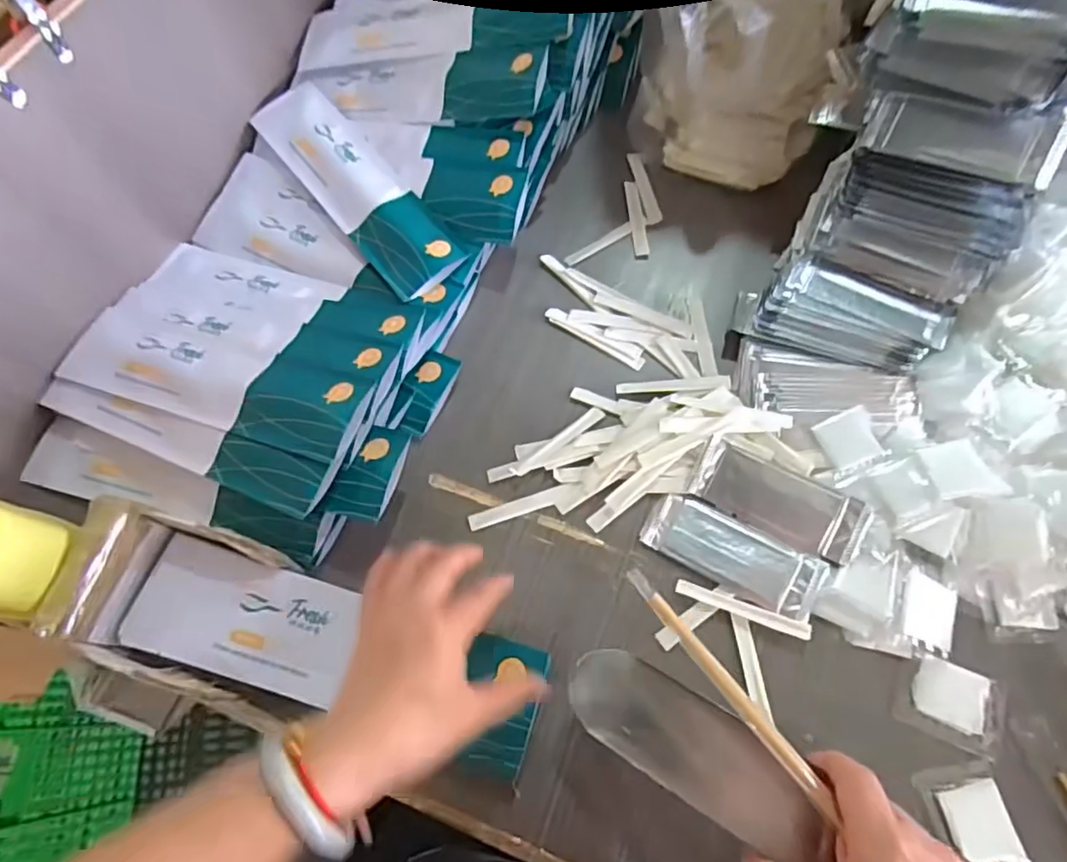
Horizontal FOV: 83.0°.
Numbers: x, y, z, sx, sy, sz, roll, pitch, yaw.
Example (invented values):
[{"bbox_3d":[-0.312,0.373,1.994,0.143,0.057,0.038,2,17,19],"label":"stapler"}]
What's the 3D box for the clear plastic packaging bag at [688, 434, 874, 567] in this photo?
[{"bbox_3d":[0.180,0.052,0.447,0.120,0.006,0.049,27,90,18],"label":"clear plastic packaging bag"}]

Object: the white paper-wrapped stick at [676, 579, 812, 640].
[{"bbox_3d":[0.147,0.125,0.425,0.091,0.008,0.011,19,70,11],"label":"white paper-wrapped stick"}]

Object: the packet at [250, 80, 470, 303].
[{"bbox_3d":[-0.168,-0.230,0.563,0.071,0.018,0.276,-37,70,-12],"label":"packet"}]

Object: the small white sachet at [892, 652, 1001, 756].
[{"bbox_3d":[0.273,0.177,0.395,0.056,0.011,0.047,22,70,12],"label":"small white sachet"}]

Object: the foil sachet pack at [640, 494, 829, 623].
[{"bbox_3d":[0.146,0.088,0.440,0.122,0.009,0.050,29,72,14],"label":"foil sachet pack"}]

